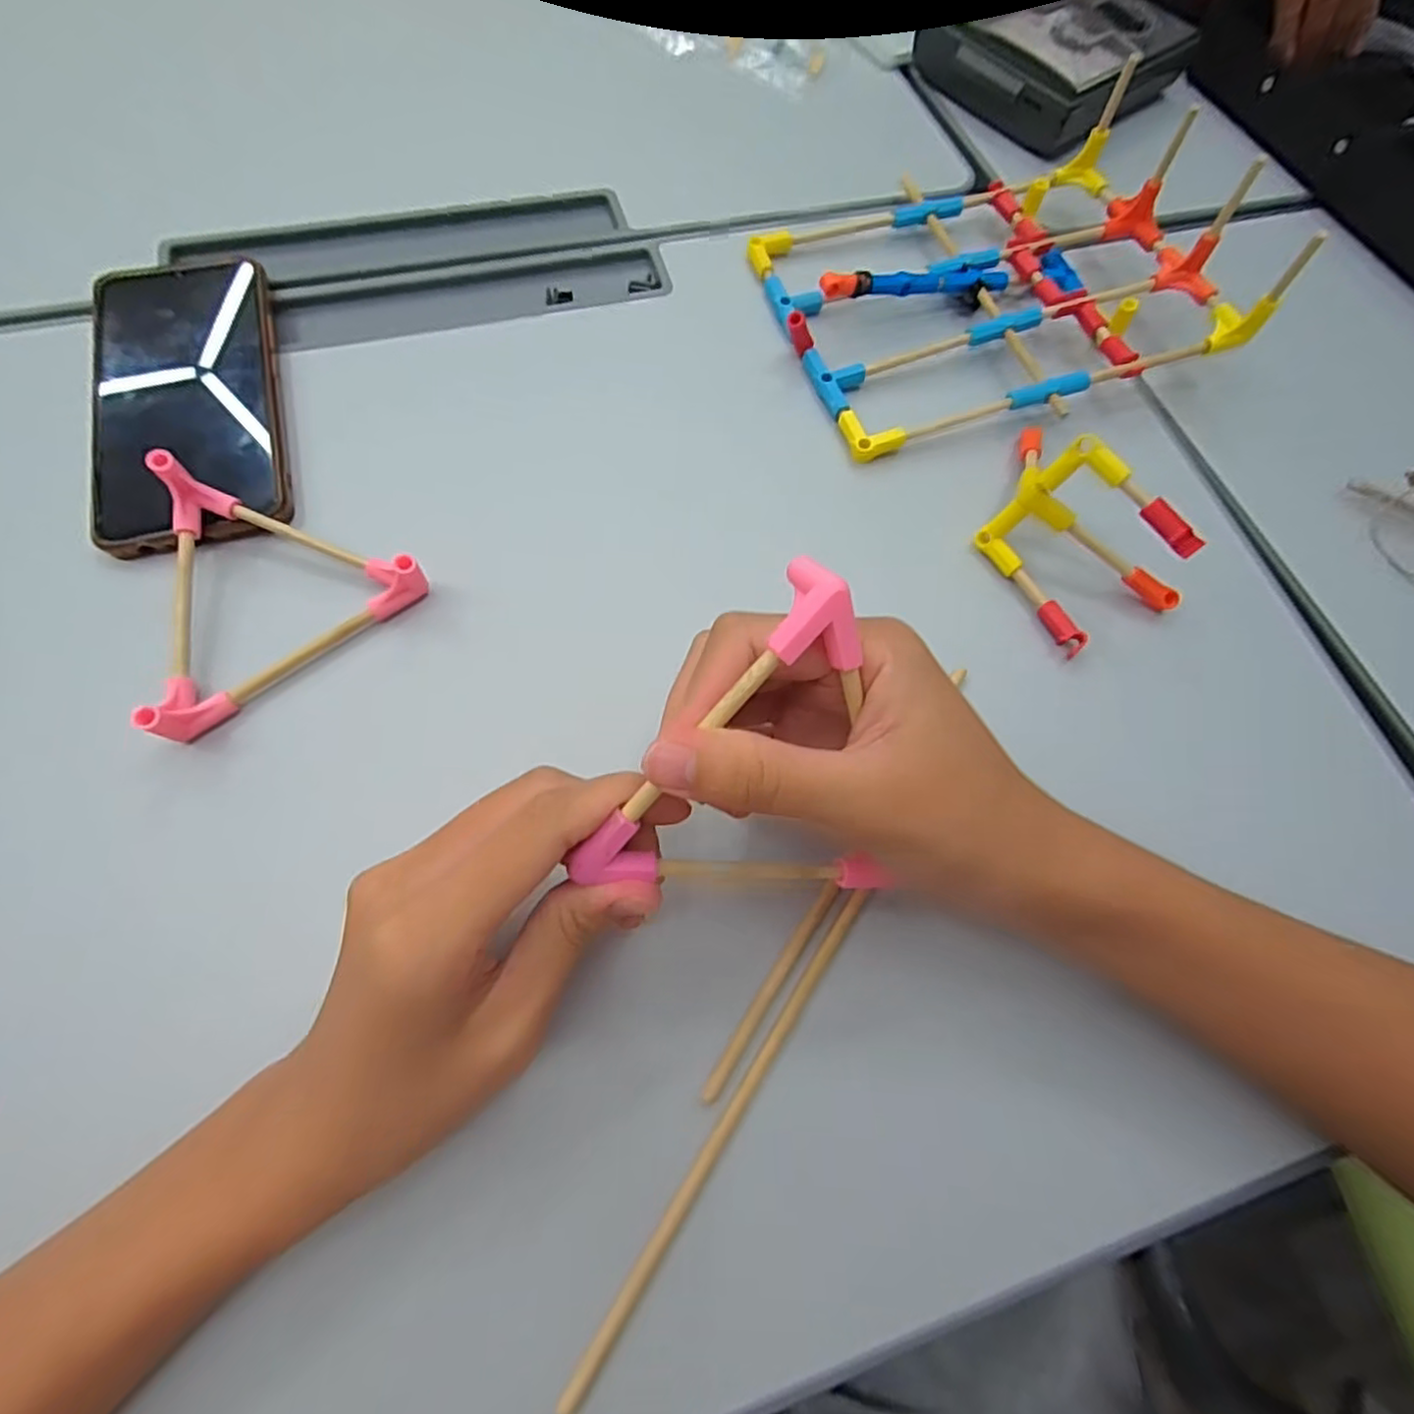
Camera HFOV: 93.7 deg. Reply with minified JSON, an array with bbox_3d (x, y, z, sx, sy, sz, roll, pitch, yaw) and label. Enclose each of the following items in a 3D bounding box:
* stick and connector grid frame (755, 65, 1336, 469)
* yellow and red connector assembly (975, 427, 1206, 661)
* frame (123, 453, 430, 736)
[{"bbox_3d":[0.151,-0.235,0.346,0.229,0.068,0.176,-15,68,-9],"label":"stick and connector grid frame"},{"bbox_3d":[0.160,-0.087,0.288,0.061,0.054,0.105,-25,70,-13],"label":"yellow and red connector assembly"},{"bbox_3d":[-0.185,-0.053,0.263,0.108,0.035,0.091,-39,74,-17],"label":"frame"}]

